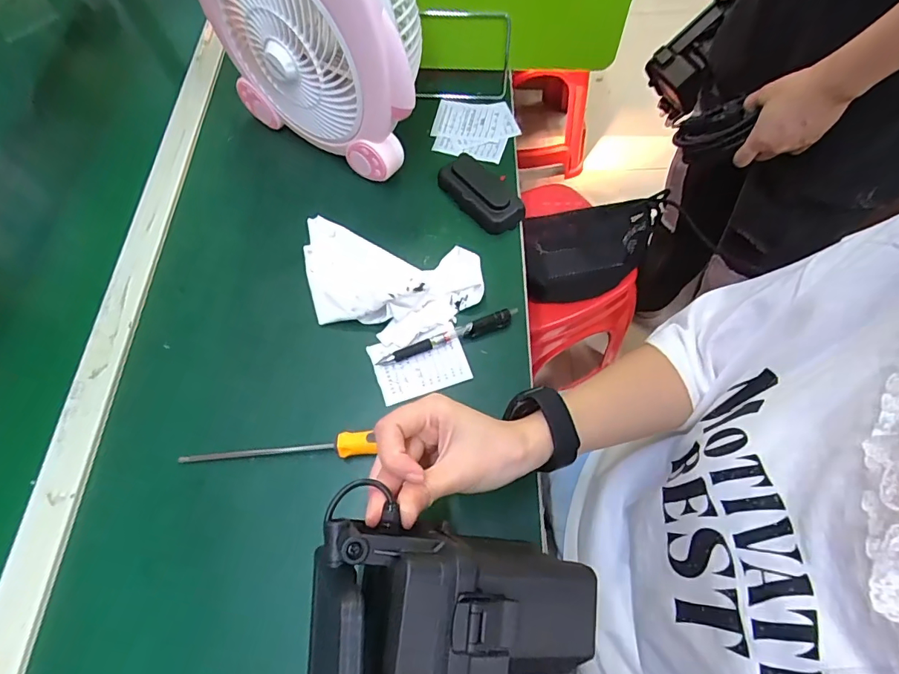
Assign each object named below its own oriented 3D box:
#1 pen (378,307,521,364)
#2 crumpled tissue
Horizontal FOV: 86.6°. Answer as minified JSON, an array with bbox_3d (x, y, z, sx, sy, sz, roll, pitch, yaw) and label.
[{"bbox_3d":[0.000,0.001,0.468,0.142,0.009,0.016,-20,65,-7],"label":"pen"},{"bbox_3d":[-0.068,-0.063,0.484,0.197,0.042,0.119,13,66,9],"label":"crumpled tissue"}]

